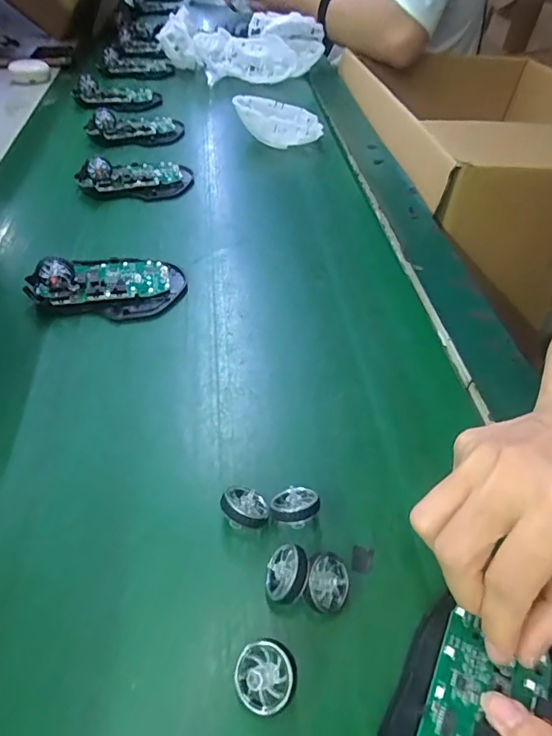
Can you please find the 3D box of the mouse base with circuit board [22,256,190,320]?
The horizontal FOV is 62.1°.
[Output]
[{"bbox_3d":[-0.134,-0.073,0.367,0.115,0.030,0.070,2,45,0],"label":"mouse base with circuit board"}]

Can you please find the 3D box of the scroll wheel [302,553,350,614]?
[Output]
[{"bbox_3d":[0.025,0.103,0.220,0.022,0.011,0.026,30,49,-9],"label":"scroll wheel"}]

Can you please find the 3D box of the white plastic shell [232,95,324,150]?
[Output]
[{"bbox_3d":[0.003,-0.312,0.582,0.108,0.043,0.067,4,46,2],"label":"white plastic shell"}]

